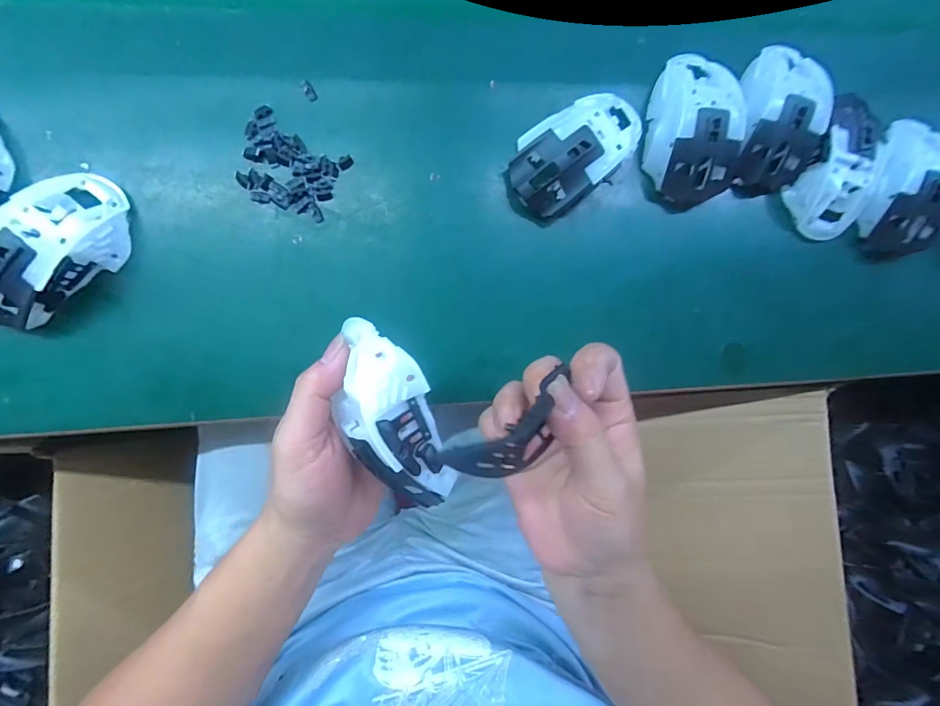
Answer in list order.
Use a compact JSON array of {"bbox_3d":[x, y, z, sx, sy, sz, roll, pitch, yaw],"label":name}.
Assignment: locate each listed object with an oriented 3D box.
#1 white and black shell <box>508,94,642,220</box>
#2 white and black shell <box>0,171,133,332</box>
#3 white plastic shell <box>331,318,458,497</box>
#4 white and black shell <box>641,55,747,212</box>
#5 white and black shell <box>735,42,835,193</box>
[{"bbox_3d":[0.085,-0.159,0.342,0.120,0.036,0.066,-39,92,-6],"label":"white and black shell"},{"bbox_3d":[-0.282,-0.069,0.296,0.062,0.035,0.117,39,85,-4],"label":"white and black shell"},{"bbox_3d":[-0.043,0.032,0.237,0.046,0.025,0.105,-18,92,-8],"label":"white plastic shell"},{"bbox_3d":[0.179,-0.180,0.354,0.069,0.038,0.117,5,88,-6],"label":"white and black shell"},{"bbox_3d":[0.253,-0.193,0.366,0.072,0.038,0.113,2,88,-6],"label":"white and black shell"}]

